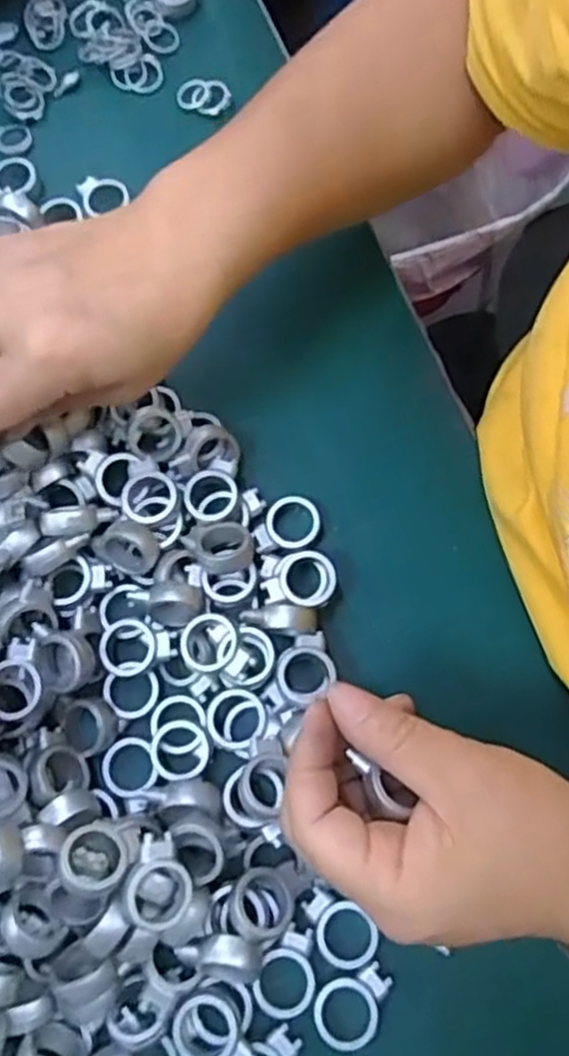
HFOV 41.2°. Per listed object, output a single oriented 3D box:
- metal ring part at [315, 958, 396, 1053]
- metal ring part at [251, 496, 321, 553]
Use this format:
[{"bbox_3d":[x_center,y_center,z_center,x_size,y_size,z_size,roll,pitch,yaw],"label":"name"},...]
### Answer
[{"bbox_3d":[0.028,0.193,0.304,0.034,0.005,0.024,-29,76,-7],"label":"metal ring part"},{"bbox_3d":[0.000,-0.001,0.363,0.033,0.012,0.027,-24,76,-5],"label":"metal ring part"}]

